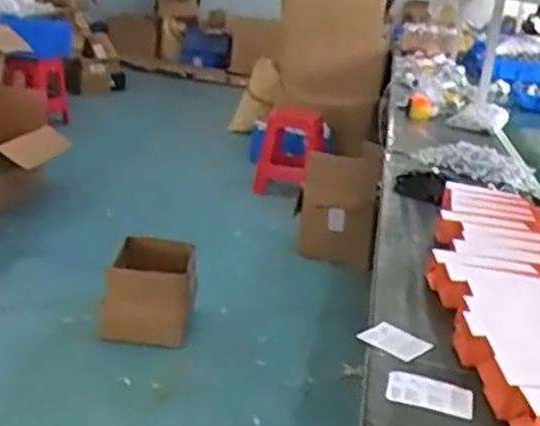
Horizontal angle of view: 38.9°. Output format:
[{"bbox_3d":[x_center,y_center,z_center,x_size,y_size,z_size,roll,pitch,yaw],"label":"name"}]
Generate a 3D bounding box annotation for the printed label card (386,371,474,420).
[{"bbox_3d":[0.208,0.231,0.989,0.110,0.009,0.076,10,18,14],"label":"printed label card"}]

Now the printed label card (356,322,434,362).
[{"bbox_3d":[0.182,0.187,1.106,0.090,0.009,0.077,25,24,29],"label":"printed label card"}]

